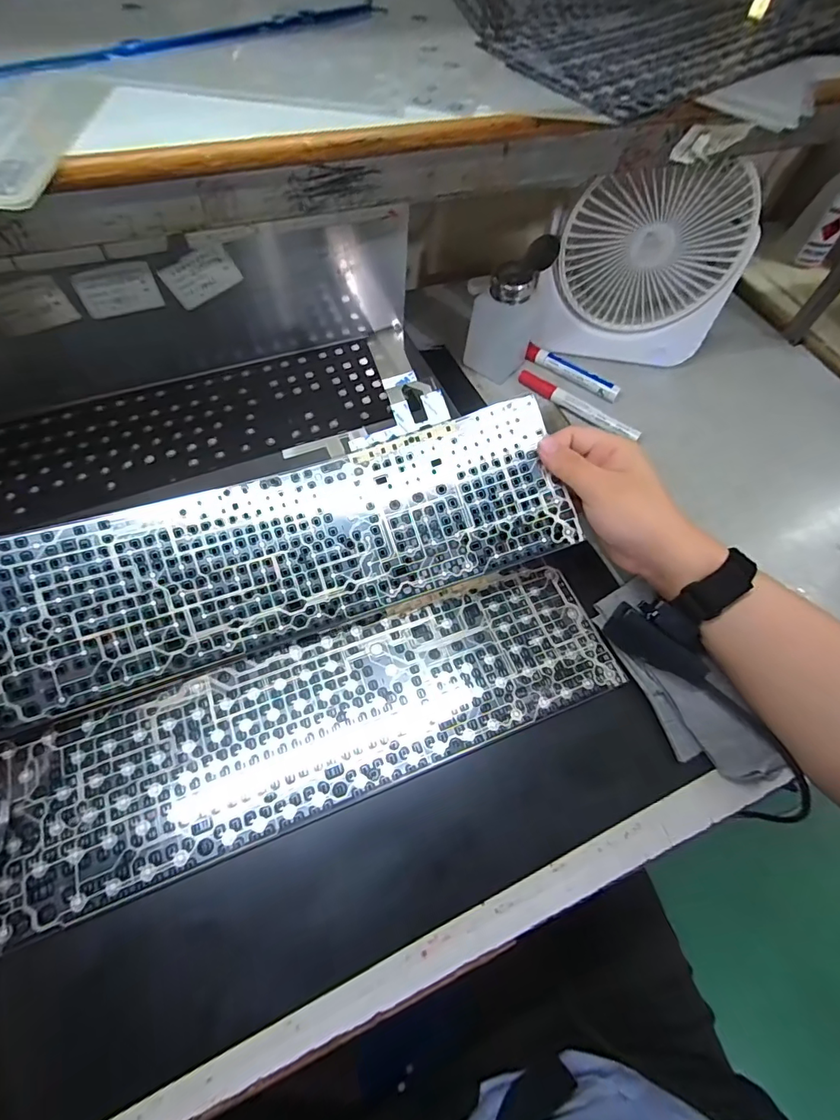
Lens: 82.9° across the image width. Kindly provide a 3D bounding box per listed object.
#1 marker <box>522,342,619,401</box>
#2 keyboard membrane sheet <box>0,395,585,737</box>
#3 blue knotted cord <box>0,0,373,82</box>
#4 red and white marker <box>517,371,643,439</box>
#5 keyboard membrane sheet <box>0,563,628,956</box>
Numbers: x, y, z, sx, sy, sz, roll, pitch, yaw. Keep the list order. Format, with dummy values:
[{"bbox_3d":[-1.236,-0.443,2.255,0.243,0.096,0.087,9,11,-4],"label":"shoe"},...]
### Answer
[{"bbox_3d":[0.164,-0.203,0.513,0.108,0.013,0.015,37,64,17],"label":"marker"},{"bbox_3d":[-0.095,-0.006,0.344,0.409,0.027,0.121,-18,87,-9],"label":"keyboard membrane sheet"},{"bbox_3d":[-0.175,-0.267,0.251,0.369,0.006,0.029,-35,68,-21],"label":"blue knotted cord"},{"bbox_3d":[0.162,-0.160,0.492,0.138,0.014,0.012,37,64,17],"label":"red and white marker"},{"bbox_3d":[-0.062,0.107,0.335,0.415,0.004,0.115,-18,62,-14],"label":"keyboard membrane sheet"}]

